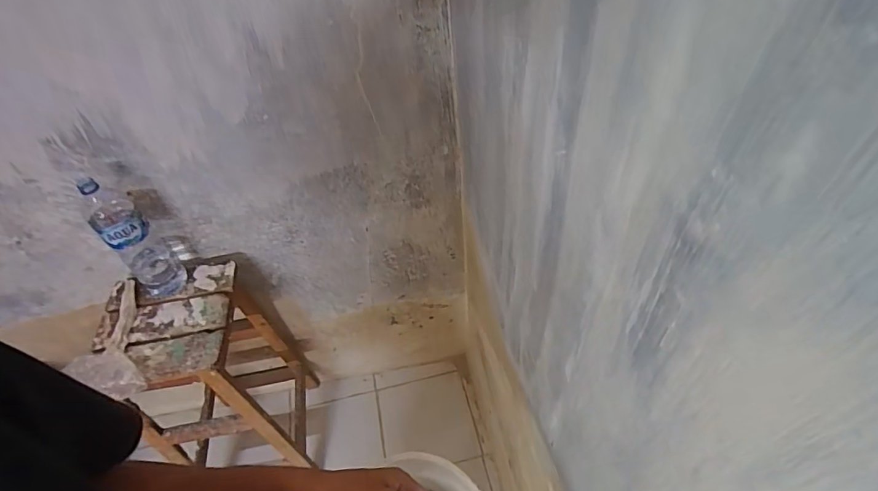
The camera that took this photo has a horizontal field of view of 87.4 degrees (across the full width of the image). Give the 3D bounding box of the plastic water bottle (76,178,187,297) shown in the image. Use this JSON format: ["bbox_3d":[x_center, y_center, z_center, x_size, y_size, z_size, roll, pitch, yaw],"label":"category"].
[{"bbox_3d":[-0.655,-0.012,0.985,0.089,0.288,0.102,-34,52,-25],"label":"plastic water bottle"}]

